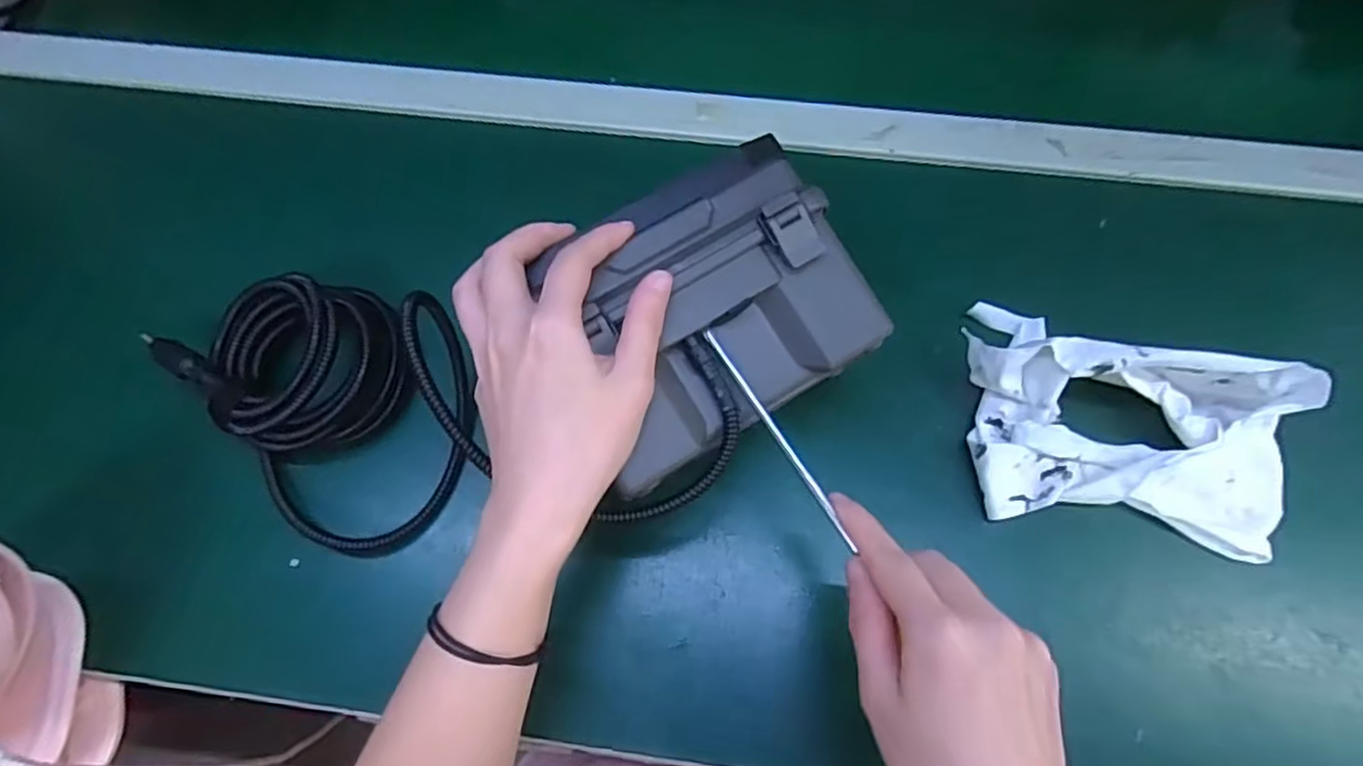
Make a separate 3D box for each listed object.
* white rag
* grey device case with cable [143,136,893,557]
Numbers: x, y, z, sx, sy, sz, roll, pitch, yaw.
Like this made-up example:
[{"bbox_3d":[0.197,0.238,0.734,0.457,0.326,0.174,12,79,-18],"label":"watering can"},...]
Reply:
[{"bbox_3d":[0.257,0.018,0.412,0.178,0.048,0.135,9,68,5],"label":"white rag"},{"bbox_3d":[-0.094,-0.012,0.394,0.389,0.080,0.178,-8,67,15],"label":"grey device case with cable"}]

